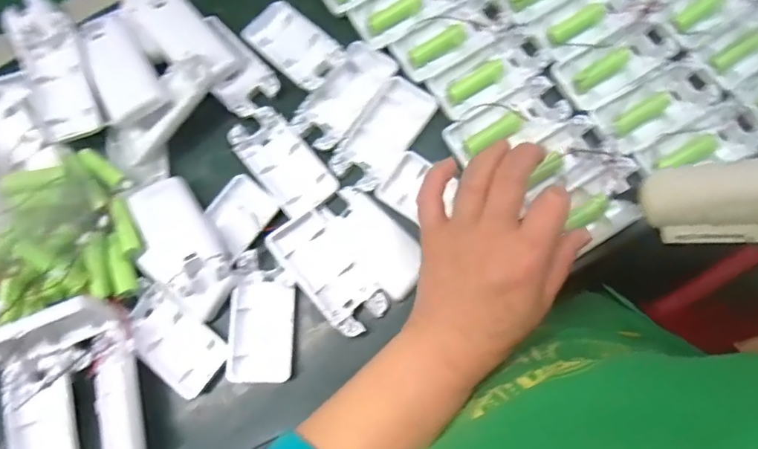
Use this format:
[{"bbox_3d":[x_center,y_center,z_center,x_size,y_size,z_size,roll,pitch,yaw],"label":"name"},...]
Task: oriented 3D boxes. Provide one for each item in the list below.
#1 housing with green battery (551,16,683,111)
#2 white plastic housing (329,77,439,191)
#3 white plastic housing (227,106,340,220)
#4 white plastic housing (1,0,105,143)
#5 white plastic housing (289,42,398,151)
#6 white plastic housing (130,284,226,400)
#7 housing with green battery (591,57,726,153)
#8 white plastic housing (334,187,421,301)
[{"bbox_3d":[0.192,-0.128,0.404,0.100,0.032,0.049,-25,77,-4],"label":"housing with green battery"},{"bbox_3d":[0.004,-0.072,0.399,0.045,0.010,0.094,34,81,11],"label":"white plastic housing"},{"bbox_3d":[-0.076,-0.049,0.399,0.047,0.016,0.092,-40,77,-6],"label":"white plastic housing"},{"bbox_3d":[-0.252,-0.120,0.389,0.049,0.017,0.113,-21,88,-4],"label":"white plastic housing"},{"bbox_3d":[-0.028,-0.106,0.403,0.045,0.018,0.095,37,82,11],"label":"white plastic housing"},{"bbox_3d":[-0.151,0.086,0.368,0.079,0.018,0.048,40,82,12],"label":"white plastic housing"},{"bbox_3d":[0.218,-0.093,0.391,0.096,0.025,0.043,-30,76,-3],"label":"housing with green battery"},{"bbox_3d":[0.000,0.011,0.382,0.041,0.011,0.090,-38,77,-5],"label":"white plastic housing"}]

